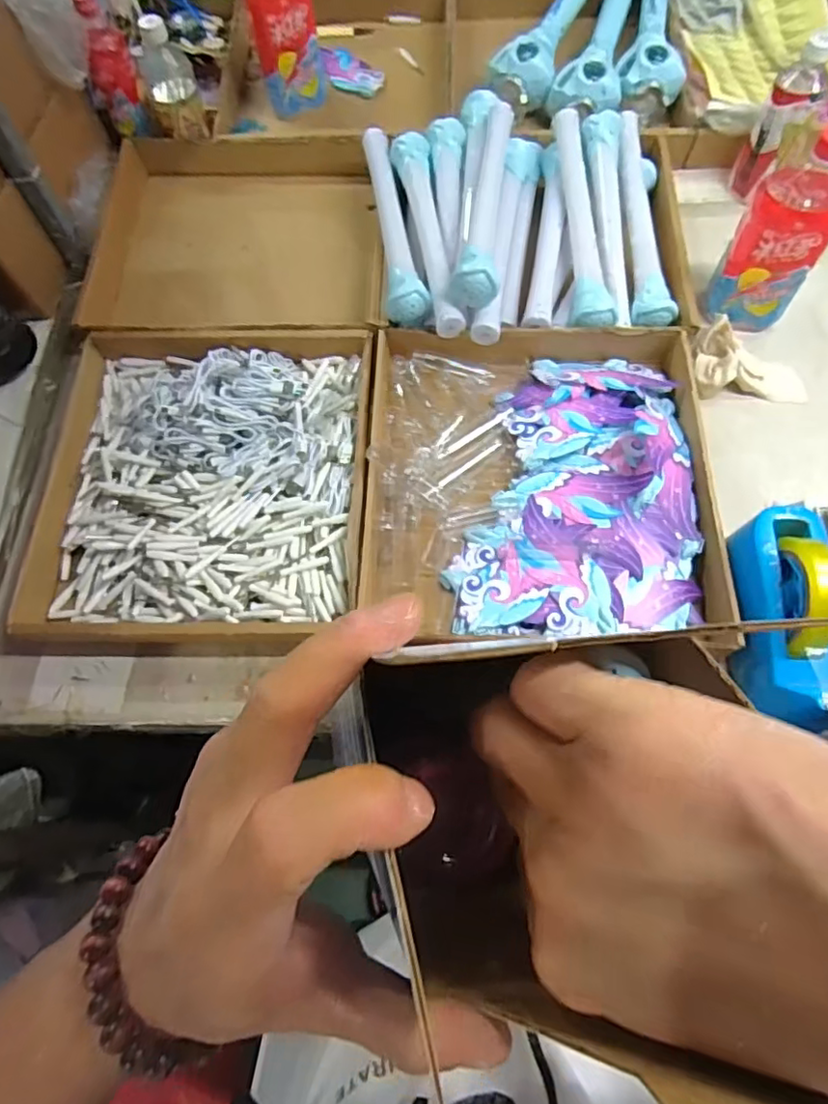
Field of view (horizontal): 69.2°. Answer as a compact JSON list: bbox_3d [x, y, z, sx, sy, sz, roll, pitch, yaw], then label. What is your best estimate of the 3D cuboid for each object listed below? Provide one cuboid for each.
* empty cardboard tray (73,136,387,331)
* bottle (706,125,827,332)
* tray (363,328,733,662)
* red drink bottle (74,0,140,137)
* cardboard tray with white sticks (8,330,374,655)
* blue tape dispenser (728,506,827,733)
[{"bbox_3d":[-0.233,-0.426,0.835,0.388,0.068,0.340,0,68,2],"label":"empty cardboard tray"},{"bbox_3d":[0.414,-0.354,0.679,0.098,0.204,0.074,30,72,13],"label":"bottle"},{"bbox_3d":[0.134,-0.082,0.668,0.365,0.052,0.382,2,68,3],"label":"tray"},{"bbox_3d":[-0.411,-0.652,0.817,0.065,0.165,0.048,-26,70,-8],"label":"red drink bottle"},{"bbox_3d":[-0.235,-0.088,0.678,0.360,0.050,0.385,0,68,2],"label":"cardboard tray with white sticks"},{"bbox_3d":[0.347,0.057,0.548,0.071,0.105,0.195,-1,68,2],"label":"blue tape dispenser"}]

